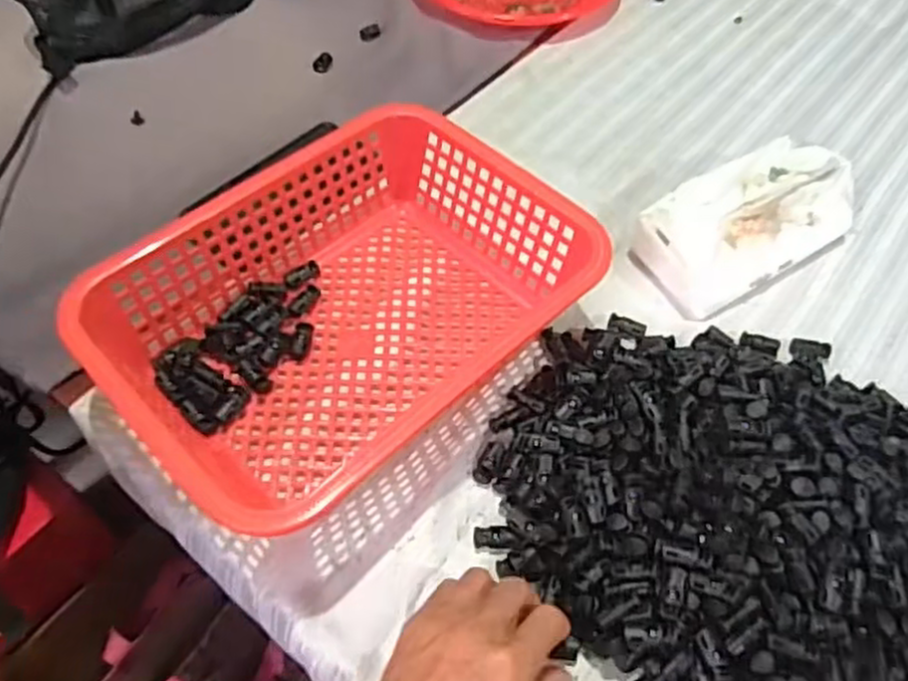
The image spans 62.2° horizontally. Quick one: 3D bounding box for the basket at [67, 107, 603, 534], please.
[{"bbox_3d":[-0.070,-0.022,0.504,0.294,0.083,0.208,-36,65,-23],"label":"basket"}]

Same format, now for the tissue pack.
[{"bbox_3d":[0.228,-0.097,0.584,0.173,0.073,0.093,-28,62,-19],"label":"tissue pack"}]

